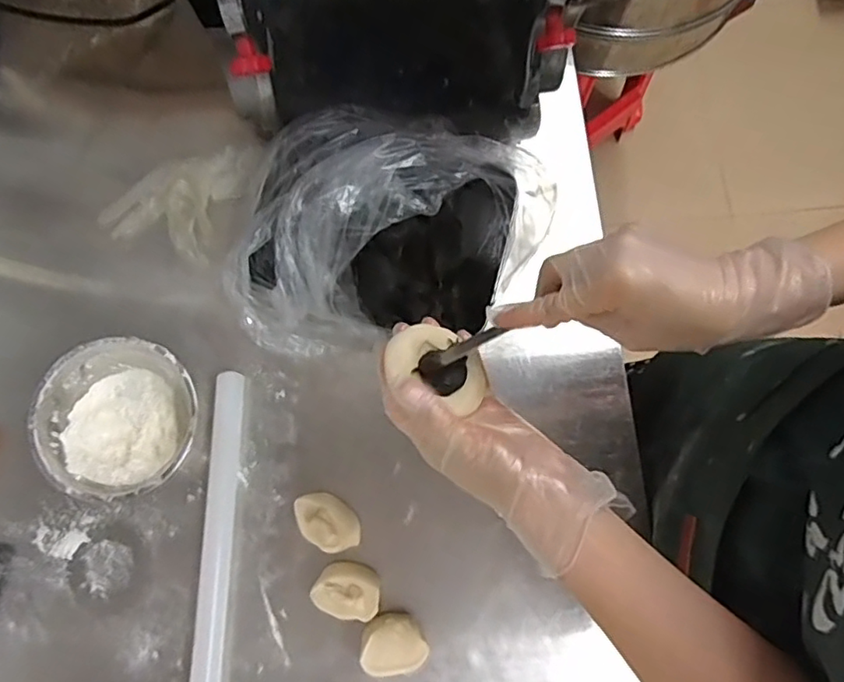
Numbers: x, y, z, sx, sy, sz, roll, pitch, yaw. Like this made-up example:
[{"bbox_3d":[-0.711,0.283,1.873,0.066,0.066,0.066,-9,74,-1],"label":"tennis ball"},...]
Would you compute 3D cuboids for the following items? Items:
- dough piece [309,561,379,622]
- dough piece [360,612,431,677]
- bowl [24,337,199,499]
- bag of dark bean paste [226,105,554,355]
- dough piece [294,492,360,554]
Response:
[{"bbox_3d":[-0.069,0.232,0.541,0.062,0.038,0.048,6,78,0],"label":"dough piece"},{"bbox_3d":[-0.026,0.279,0.534,0.057,0.040,0.054,28,79,5],"label":"dough piece"},{"bbox_3d":[-0.289,0.075,0.566,0.146,0.053,0.140,0,78,-1],"label":"bowl"},{"bbox_3d":[-0.030,-0.101,0.568,0.273,0.127,0.268,20,78,3],"label":"bag of dark bean paste"},{"bbox_3d":[-0.089,0.171,0.555,0.065,0.046,0.041,41,80,7],"label":"dough piece"}]

